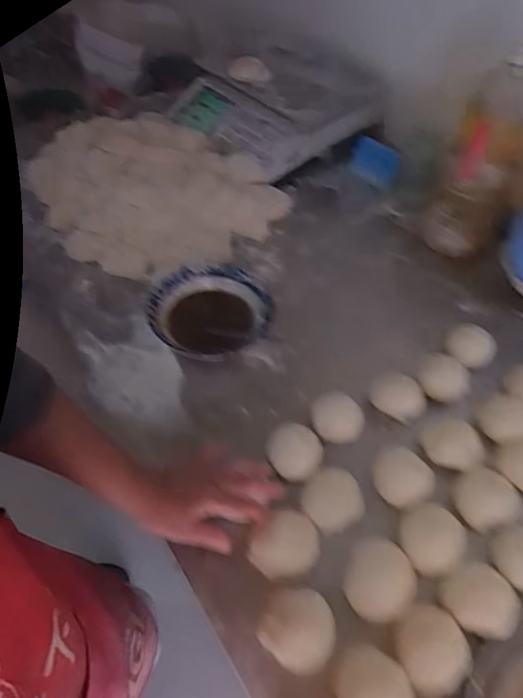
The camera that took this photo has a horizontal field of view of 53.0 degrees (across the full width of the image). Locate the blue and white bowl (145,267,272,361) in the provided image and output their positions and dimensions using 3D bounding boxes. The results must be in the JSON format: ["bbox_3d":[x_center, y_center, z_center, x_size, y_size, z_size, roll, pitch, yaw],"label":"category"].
[{"bbox_3d":[-0.073,-0.049,0.755,0.165,0.048,0.157,1,51,-2],"label":"blue and white bowl"}]

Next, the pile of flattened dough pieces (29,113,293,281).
[{"bbox_3d":[-0.204,-0.293,0.949,0.472,0.070,0.363,37,59,24],"label":"pile of flattened dough pieces"}]

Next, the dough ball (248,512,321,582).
[{"bbox_3d":[0.028,0.214,0.571,0.058,0.032,0.073,38,59,25],"label":"dough ball"}]

